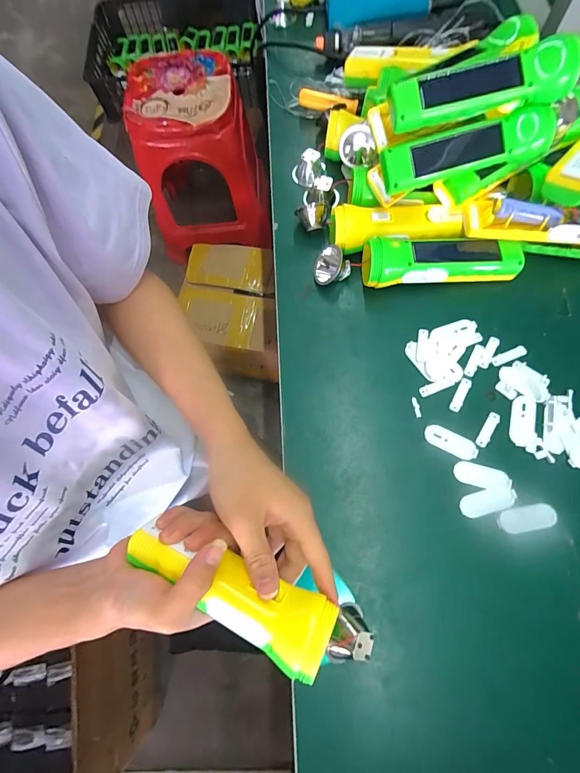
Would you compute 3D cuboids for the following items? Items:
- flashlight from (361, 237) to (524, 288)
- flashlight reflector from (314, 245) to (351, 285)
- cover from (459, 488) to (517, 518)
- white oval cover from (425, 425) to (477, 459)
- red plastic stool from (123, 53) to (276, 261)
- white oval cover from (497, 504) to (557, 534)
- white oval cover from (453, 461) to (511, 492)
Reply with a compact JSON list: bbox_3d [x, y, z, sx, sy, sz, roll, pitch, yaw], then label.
[{"bbox_3d":[0.160,-0.136,0.383,0.163,0.044,0.048,-5,71,4],"label":"flashlight"},{"bbox_3d":[0.046,-0.133,0.398,0.038,0.038,0.028,-14,69,-4],"label":"flashlight reflector"},{"bbox_3d":[0.181,0.105,0.325,0.050,0.005,0.020,-18,71,-2],"label":"cover"},{"bbox_3d":[0.157,0.054,0.346,0.050,0.004,0.021,27,75,13],"label":"white oval cover"},{"bbox_3d":[-0.268,-0.710,1.145,0.339,0.424,0.340,-8,71,1],"label":"red plastic stool"},{"bbox_3d":[0.211,0.118,0.315,0.046,0.009,0.020,-13,71,0],"label":"white oval cover"},{"bbox_3d":[0.180,0.085,0.334,0.048,0.006,0.020,14,73,9],"label":"white oval cover"}]

